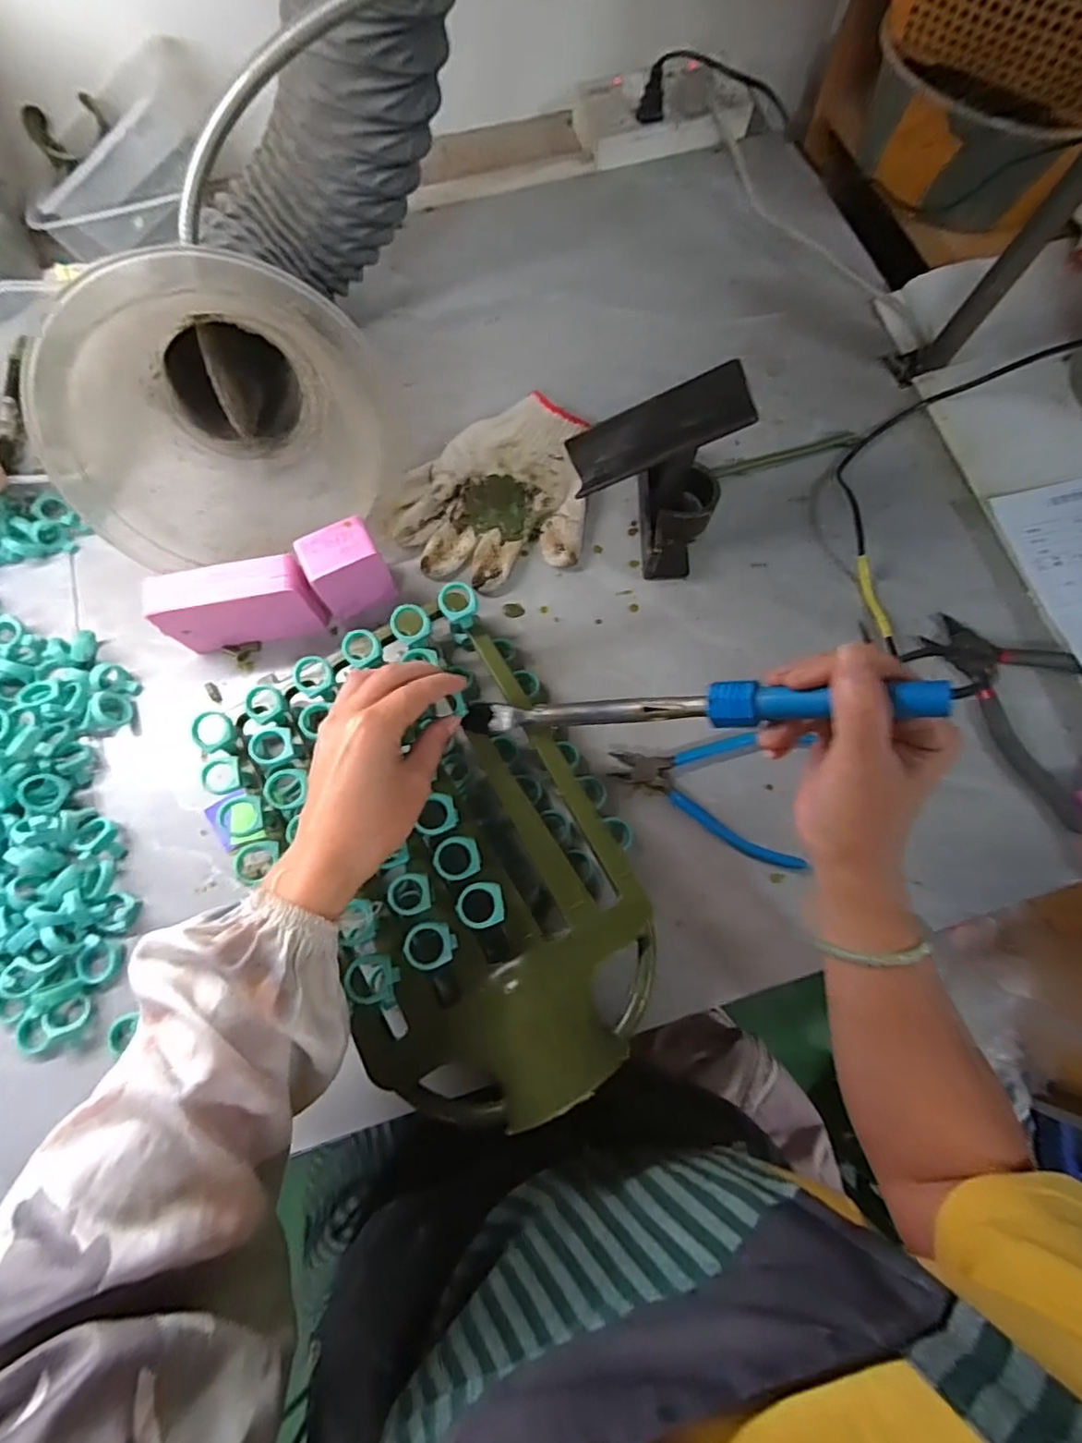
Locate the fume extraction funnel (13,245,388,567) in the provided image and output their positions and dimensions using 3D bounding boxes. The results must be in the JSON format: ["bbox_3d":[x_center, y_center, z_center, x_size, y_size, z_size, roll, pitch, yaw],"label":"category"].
[{"bbox_3d":[-0.225,-0.248,0.441,0.204,0.197,0.232,-12,73,-3],"label":"fume extraction funnel"}]

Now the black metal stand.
[{"bbox_3d":[0.089,-0.179,0.454,0.118,0.114,0.091,-6,72,-1],"label":"black metal stand"}]

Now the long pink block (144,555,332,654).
[{"bbox_3d":[-0.224,-0.086,0.456,0.111,0.068,0.036,-8,72,-2],"label":"long pink block"}]

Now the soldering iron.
[{"bbox_3d":[0.075,-0.007,0.343,0.262,0.017,0.020,-2,68,36],"label":"soldering iron"}]

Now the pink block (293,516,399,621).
[{"bbox_3d":[-0.149,-0.115,0.459,0.057,0.061,0.044,-24,74,-7],"label":"pink block"}]

